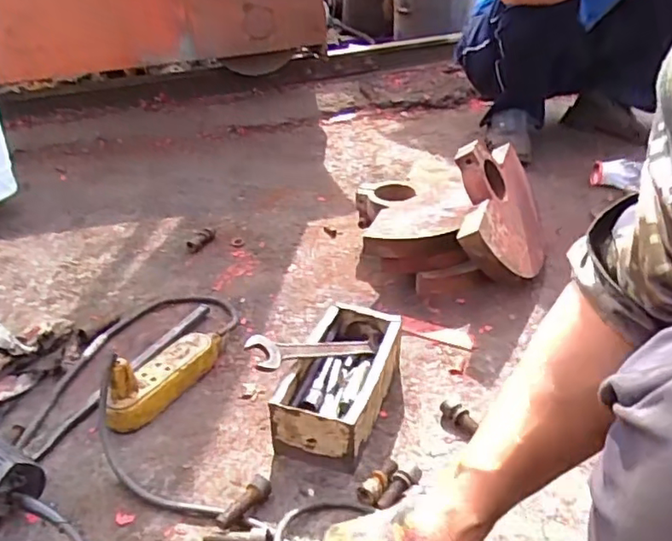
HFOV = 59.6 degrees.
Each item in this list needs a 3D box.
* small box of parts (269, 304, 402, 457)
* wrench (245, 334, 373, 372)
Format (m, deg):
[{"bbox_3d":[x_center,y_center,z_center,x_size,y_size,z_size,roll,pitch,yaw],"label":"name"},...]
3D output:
[{"bbox_3d":[0.008,0.138,0.732,0.111,0.087,0.208,6,34,16],"label":"small box of parts"},{"bbox_3d":[-0.022,0.100,0.717,0.184,0.011,0.041,5,59,-35],"label":"wrench"}]

